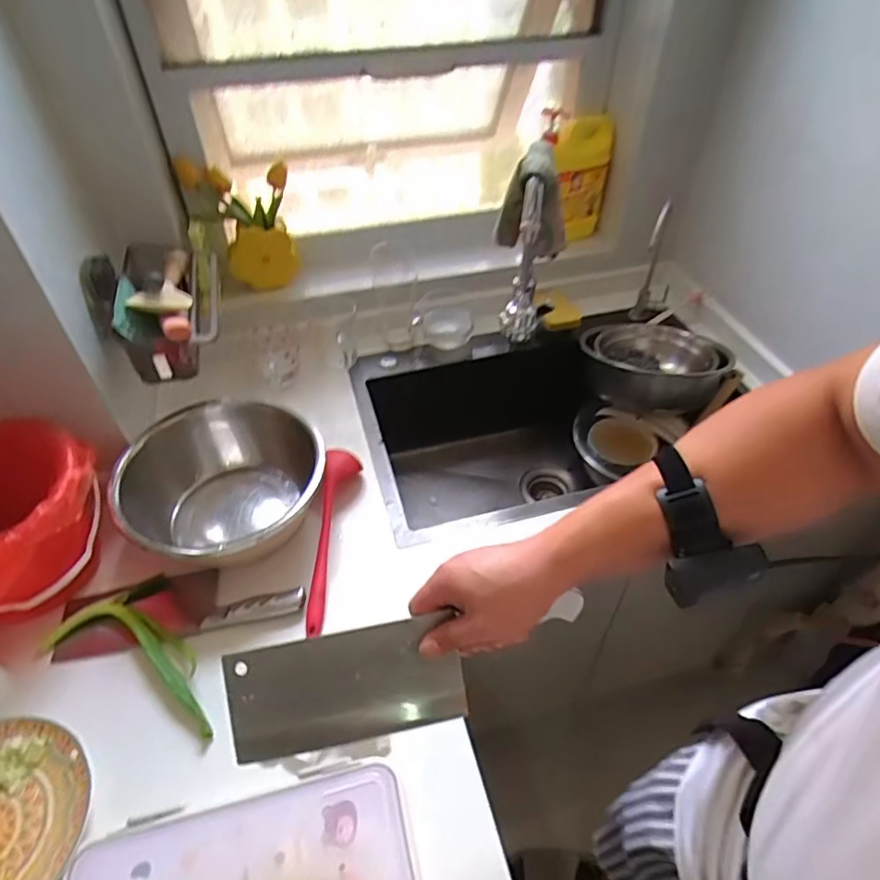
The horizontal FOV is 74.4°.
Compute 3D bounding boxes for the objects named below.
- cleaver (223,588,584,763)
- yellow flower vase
[{"bbox_3d":[-0.025,0.201,0.510,0.303,0.025,0.095,-11,91,-5],"label":"cleaver"},{"bbox_3d":[-0.357,-0.392,1.069,0.161,0.222,0.073,-20,49,-18],"label":"yellow flower vase"}]

